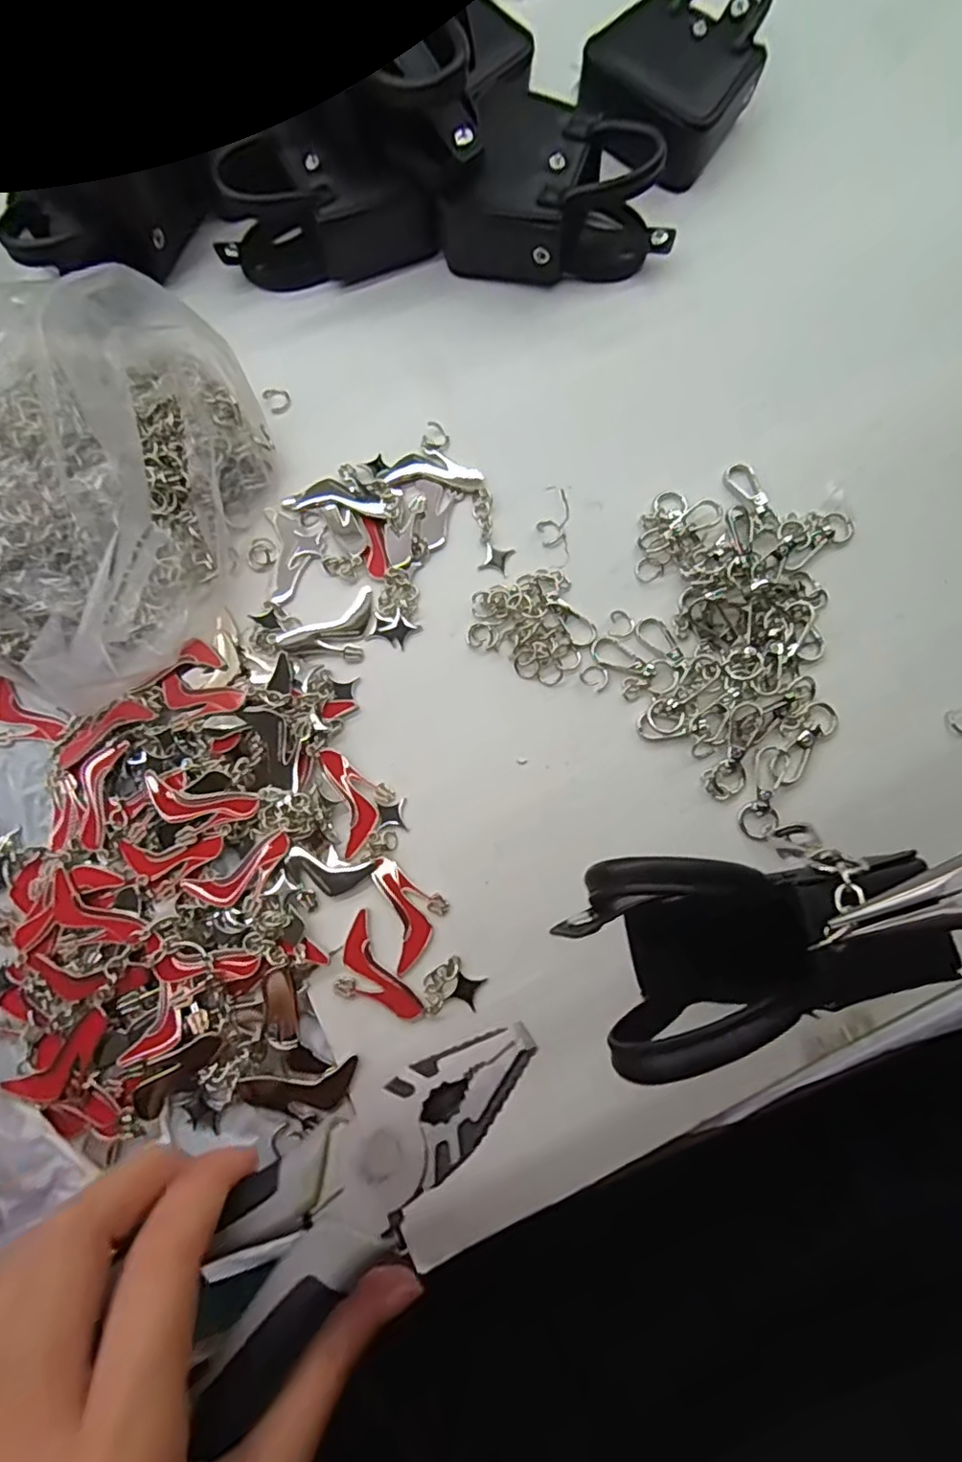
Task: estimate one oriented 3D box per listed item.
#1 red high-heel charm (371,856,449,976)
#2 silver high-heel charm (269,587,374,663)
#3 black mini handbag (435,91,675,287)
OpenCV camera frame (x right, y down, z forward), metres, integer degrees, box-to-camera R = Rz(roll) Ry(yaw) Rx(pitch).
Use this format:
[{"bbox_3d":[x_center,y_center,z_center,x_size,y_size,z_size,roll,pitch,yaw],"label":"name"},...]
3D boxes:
[{"bbox_3d":[-0.028,0.073,0.257,0.025,0.004,0.045,-18,80,-3],"label":"red high-heel charm"},{"bbox_3d":[-0.066,-0.042,0.280,0.049,0.004,0.027,-32,81,-5],"label":"silver high-heel charm"},{"bbox_3d":[0.038,-0.252,0.302,0.103,0.043,0.076,28,81,6],"label":"black mini handbag"}]

